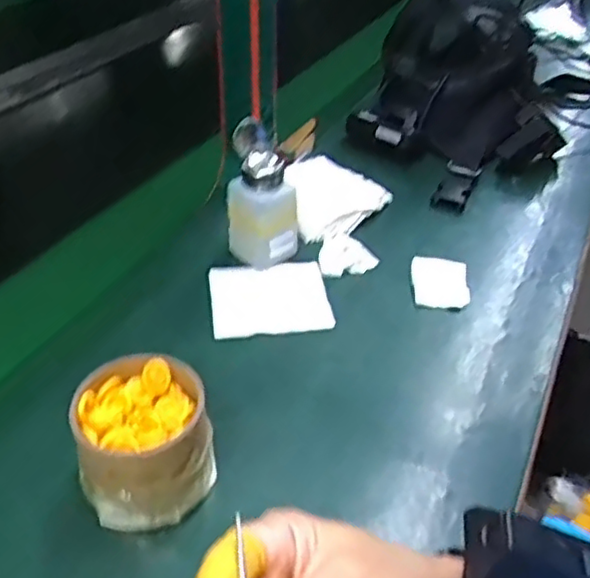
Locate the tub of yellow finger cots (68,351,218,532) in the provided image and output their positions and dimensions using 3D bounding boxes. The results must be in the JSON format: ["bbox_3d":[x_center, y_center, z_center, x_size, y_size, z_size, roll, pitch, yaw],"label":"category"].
[{"bbox_3d":[-0.097,0.096,0.428,0.083,0.067,0.085,-10,39,-14],"label":"tub of yellow finger cots"}]

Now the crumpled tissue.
[{"bbox_3d":[0.055,-0.086,0.705,0.097,0.028,0.188,-6,38,-9],"label":"crumpled tissue"}]

